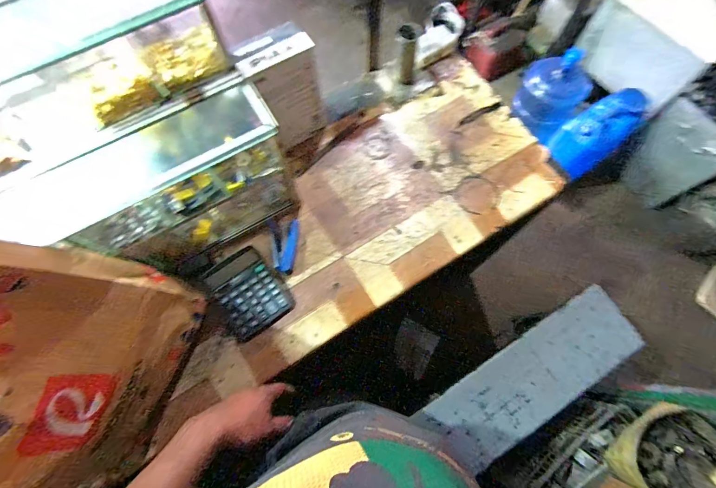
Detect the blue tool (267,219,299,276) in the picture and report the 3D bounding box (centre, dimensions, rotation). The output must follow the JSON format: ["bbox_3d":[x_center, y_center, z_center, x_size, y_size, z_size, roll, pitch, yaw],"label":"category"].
[{"bbox_3d":[-0.149,0.004,0.682,0.059,0.016,0.116,-7,71,-1],"label":"blue tool"}]

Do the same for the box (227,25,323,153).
[{"bbox_3d":[-0.137,-0.291,0.678,0.063,0.205,0.136,42,77,14],"label":"box"}]

